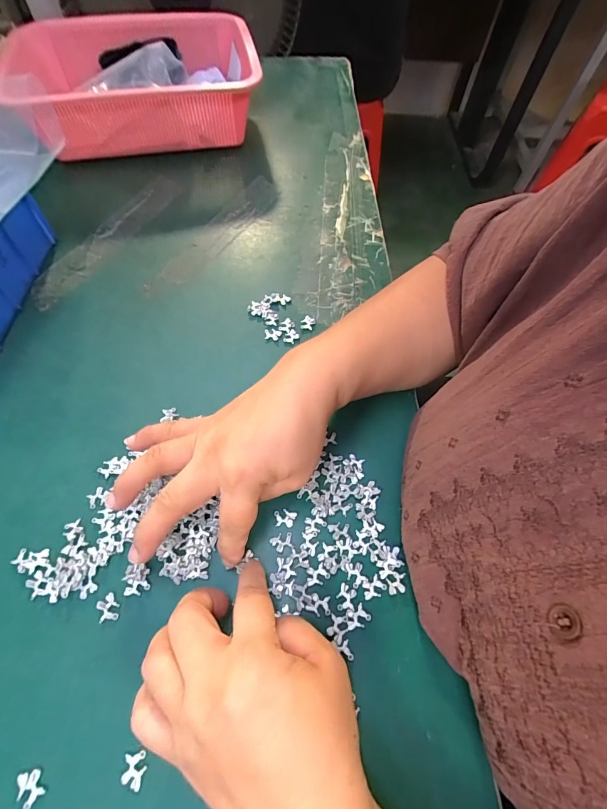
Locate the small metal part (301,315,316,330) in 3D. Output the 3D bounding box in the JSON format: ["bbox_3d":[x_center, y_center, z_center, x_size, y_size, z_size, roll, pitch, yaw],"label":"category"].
[{"bbox_3d":[0.004,-0.079,0.356,0.012,0.004,0.015,12,62,5],"label":"small metal part"}]

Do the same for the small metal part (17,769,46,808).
[{"bbox_3d":[-0.147,0.206,0.199,0.011,0.005,0.016,-35,68,-18],"label":"small metal part"}]

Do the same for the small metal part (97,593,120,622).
[{"bbox_3d":[-0.126,0.132,0.239,0.013,0.004,0.016,-23,64,-13],"label":"small metal part"}]

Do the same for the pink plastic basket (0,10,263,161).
[{"bbox_3d":[-0.207,-0.411,0.476,0.277,0.095,0.224,-9,62,-6],"label":"pink plastic basket"}]

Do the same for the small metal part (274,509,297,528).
[{"bbox_3d":[-0.013,0.082,0.267,0.016,0.004,0.012,5,61,1],"label":"small metal part"}]

